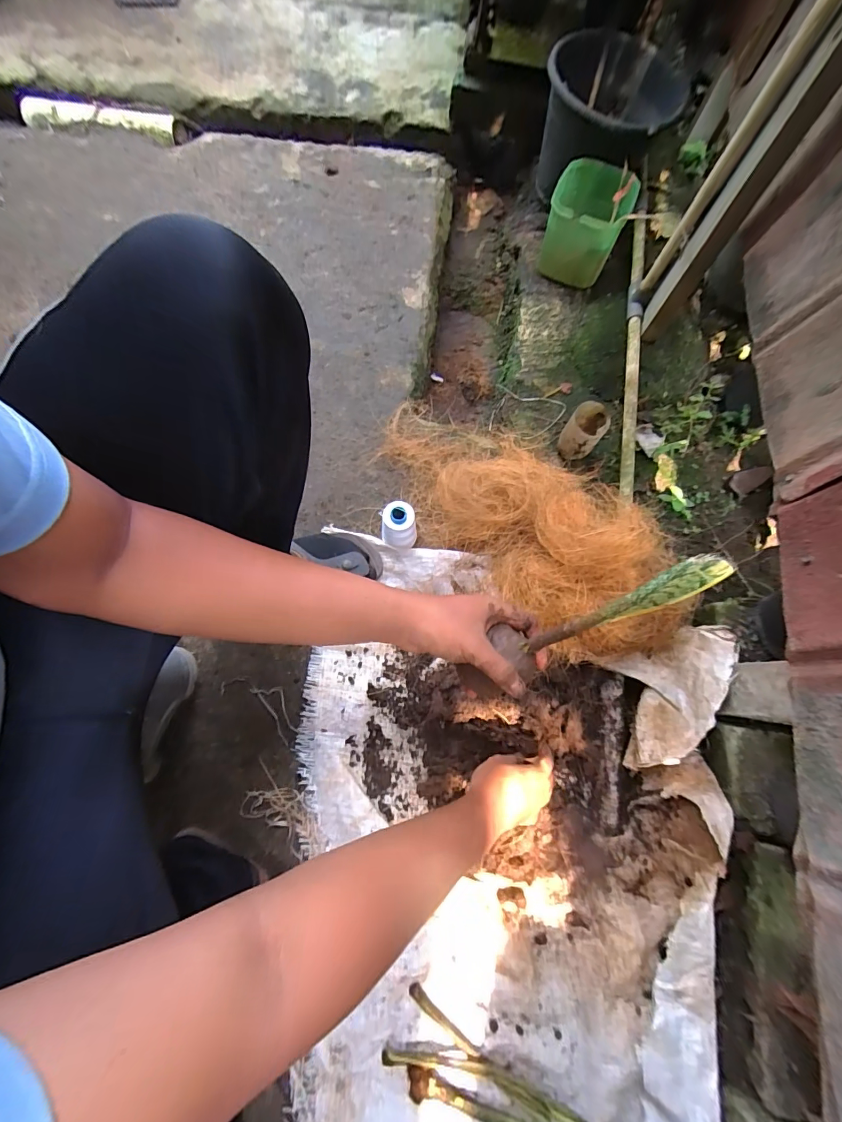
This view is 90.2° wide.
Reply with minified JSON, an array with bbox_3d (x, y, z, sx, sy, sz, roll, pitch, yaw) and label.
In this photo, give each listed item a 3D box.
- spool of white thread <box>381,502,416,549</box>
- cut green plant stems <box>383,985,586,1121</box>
[{"bbox_3d":[-0.039,-0.053,0.687,0.060,0.112,0.050,-4,72,-4],"label":"spool of white thread"},{"bbox_3d":[0.115,0.683,0.516,0.335,0.015,0.085,30,75,7],"label":"cut green plant stems"}]

